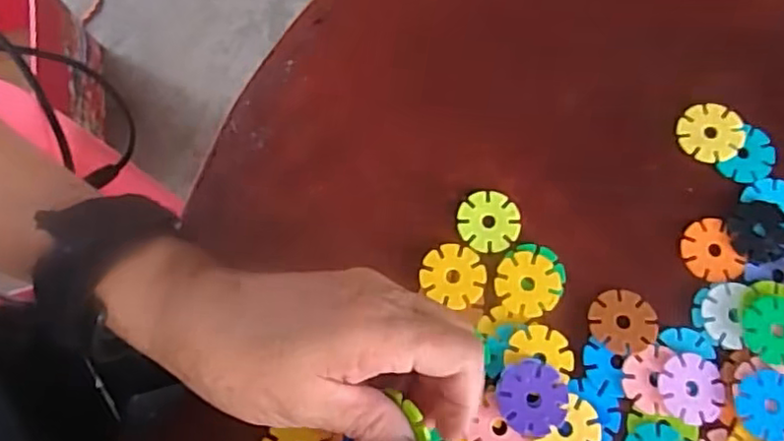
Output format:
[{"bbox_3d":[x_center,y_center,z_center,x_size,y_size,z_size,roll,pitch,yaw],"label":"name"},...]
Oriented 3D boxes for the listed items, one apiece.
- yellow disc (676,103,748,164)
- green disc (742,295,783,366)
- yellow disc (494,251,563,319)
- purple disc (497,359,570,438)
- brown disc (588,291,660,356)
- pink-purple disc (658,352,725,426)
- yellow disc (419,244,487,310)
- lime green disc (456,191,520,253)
[{"bbox_3d":[0.166,-0.046,0.327,0.032,0.005,0.031,0,76,1],"label":"yellow disc"},{"bbox_3d":[0.182,0.052,0.296,0.030,0.006,0.031,8,76,3],"label":"green disc"},{"bbox_3d":[0.067,0.031,0.308,0.030,0.004,0.031,0,76,1],"label":"yellow disc"},{"bbox_3d":[0.065,0.082,0.289,0.032,0.004,0.032,0,78,-2],"label":"purple disc"},{"bbox_3d":[0.112,0.049,0.303,0.031,0.004,0.030,0,76,1],"label":"brown disc"},{"bbox_3d":[0.141,0.079,0.292,0.030,0.004,0.031,0,76,1],"label":"pink-purple disc"},{"bbox_3d":[0.030,0.027,0.310,0.032,0.004,0.030,0,76,1],"label":"yellow disc"},{"bbox_3d":[0.049,0.001,0.317,0.030,0.004,0.029,0,76,1],"label":"lime green disc"}]

